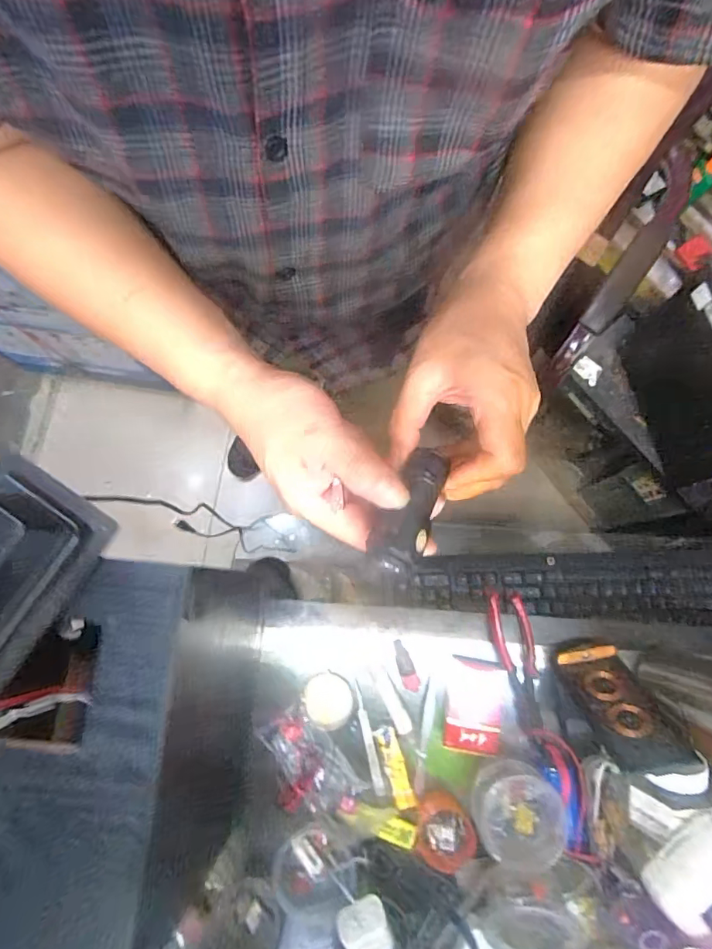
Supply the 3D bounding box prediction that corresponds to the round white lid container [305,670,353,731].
[{"bbox_3d":[-0.030,0.245,0.530,0.051,0.008,0.054,0,78,1],"label":"round white lid container"}]

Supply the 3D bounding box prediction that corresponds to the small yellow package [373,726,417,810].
[{"bbox_3d":[0.041,0.307,0.512,0.022,0.004,0.079,-19,78,-3],"label":"small yellow package"}]

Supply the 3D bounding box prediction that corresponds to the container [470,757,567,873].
[{"bbox_3d":[0.151,0.318,0.460,0.077,0.042,0.080,0,78,1],"label":"container"}]

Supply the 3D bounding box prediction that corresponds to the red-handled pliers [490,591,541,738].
[{"bbox_3d":[0.175,0.202,0.528,0.042,0.019,0.143,-7,78,-1],"label":"red-handled pliers"}]

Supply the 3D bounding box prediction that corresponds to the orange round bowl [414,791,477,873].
[{"bbox_3d":[0.091,0.364,0.499,0.056,0.034,0.063,-2,49,13],"label":"orange round bowl"}]

